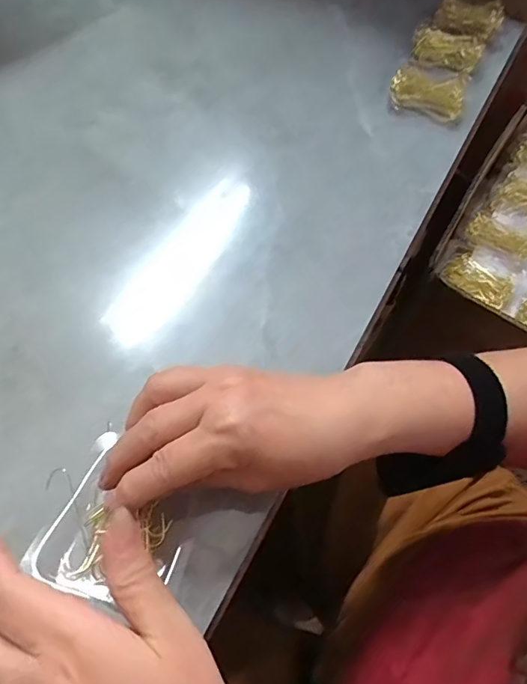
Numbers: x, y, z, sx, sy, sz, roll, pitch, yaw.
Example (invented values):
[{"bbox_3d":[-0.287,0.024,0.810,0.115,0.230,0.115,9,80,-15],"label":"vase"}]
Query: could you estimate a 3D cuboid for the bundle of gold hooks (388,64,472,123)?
[{"bbox_3d":[0.156,-0.238,0.455,0.068,0.026,0.038,15,62,4],"label":"bundle of gold hooks"}]

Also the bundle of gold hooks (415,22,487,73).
[{"bbox_3d":[0.194,-0.308,0.499,0.069,0.020,0.047,36,65,14],"label":"bundle of gold hooks"}]

